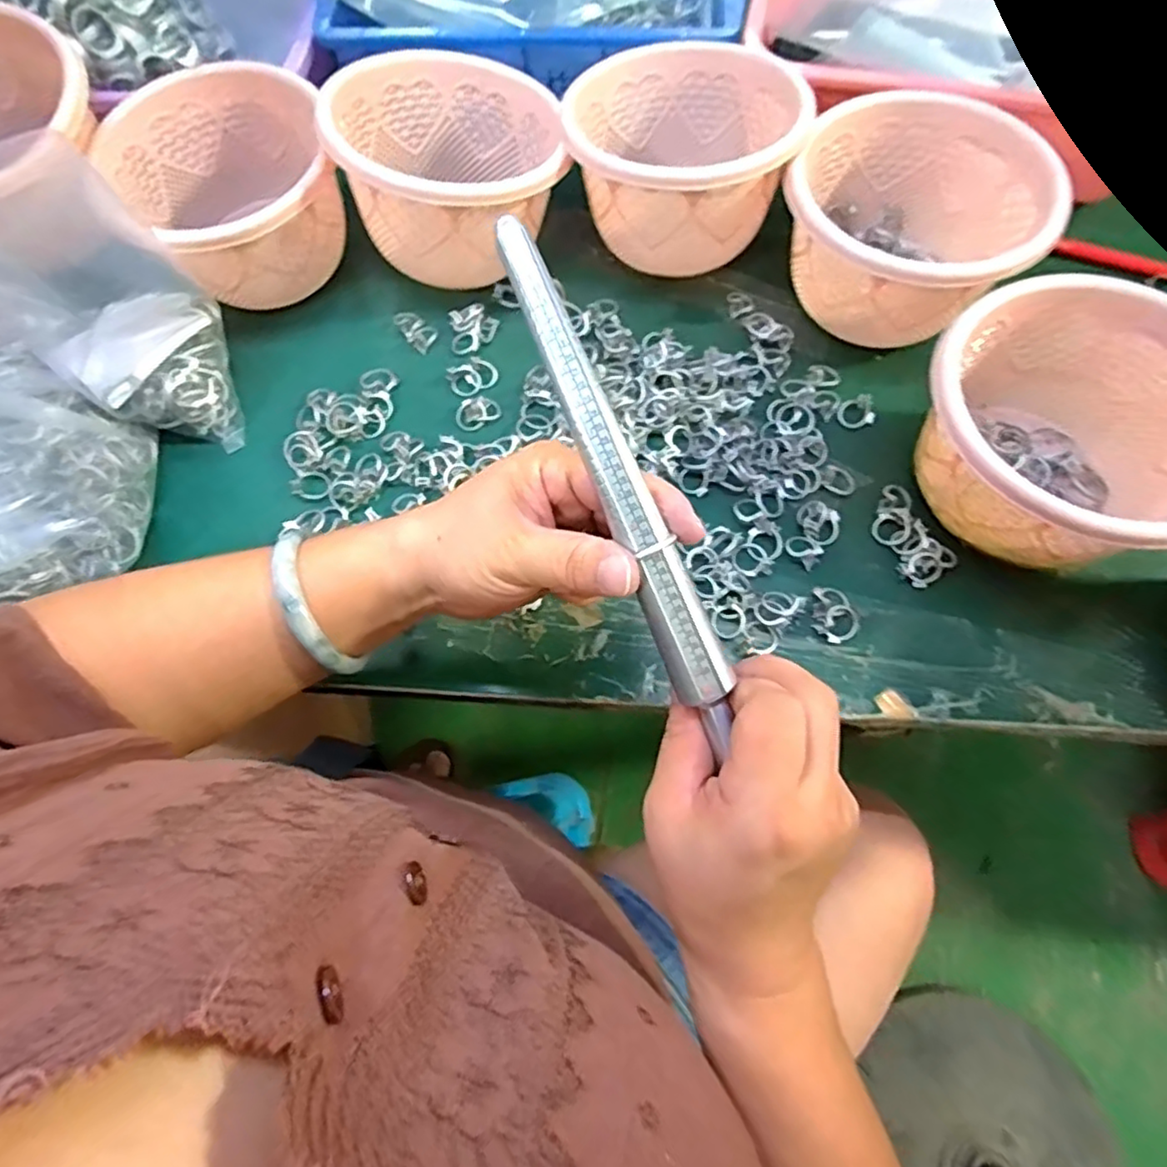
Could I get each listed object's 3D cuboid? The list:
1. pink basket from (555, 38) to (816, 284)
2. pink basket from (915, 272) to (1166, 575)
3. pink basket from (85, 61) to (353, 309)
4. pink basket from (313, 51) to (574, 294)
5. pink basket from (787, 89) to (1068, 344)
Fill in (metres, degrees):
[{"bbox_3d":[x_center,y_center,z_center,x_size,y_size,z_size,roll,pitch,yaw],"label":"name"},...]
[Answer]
[{"bbox_3d":[0.064,-0.281,0.424,0.140,0.080,0.148,13,69,6],"label":"pink basket"},{"bbox_3d":[0.248,-0.076,0.337,0.129,0.082,0.139,-35,72,-13],"label":"pink basket"},{"bbox_3d":[-0.228,-0.251,0.428,0.131,0.078,0.144,-18,69,-7],"label":"pink basket"},{"bbox_3d":[-0.084,-0.268,0.429,0.138,0.096,0.141,-7,68,-2],"label":"pink basket"},{"bbox_3d":[0.205,-0.226,0.398,0.142,0.075,0.154,0,68,1],"label":"pink basket"}]

